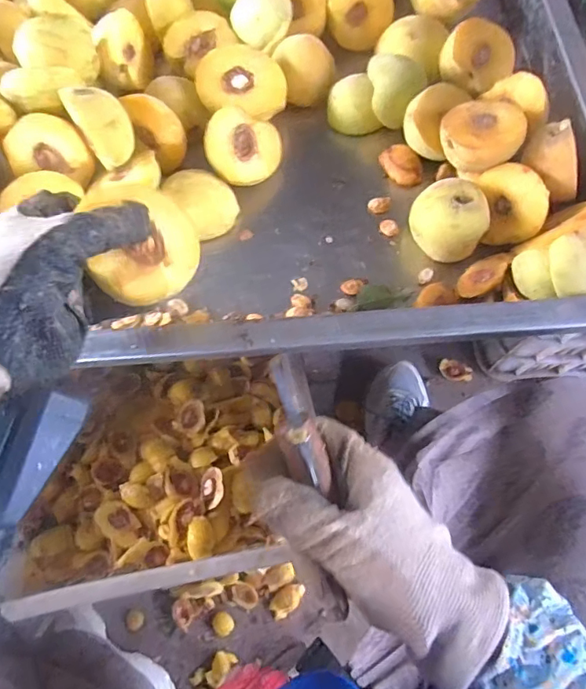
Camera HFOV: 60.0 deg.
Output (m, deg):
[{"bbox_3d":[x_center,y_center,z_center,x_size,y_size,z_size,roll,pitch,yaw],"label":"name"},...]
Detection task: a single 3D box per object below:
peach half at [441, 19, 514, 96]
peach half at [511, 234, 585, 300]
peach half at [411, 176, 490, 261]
[{"bbox_3d":[0.168,-0.265,0.472,0.061,0.031,0.061,0,91,-10],"label":"peach half"},{"bbox_3d":[0.200,-0.056,0.376,0.053,0.044,0.043,-9,69,-3],"label":"peach half"},{"bbox_3d":[0.125,-0.100,0.416,0.050,0.054,0.062,-12,69,-4],"label":"peach half"}]

